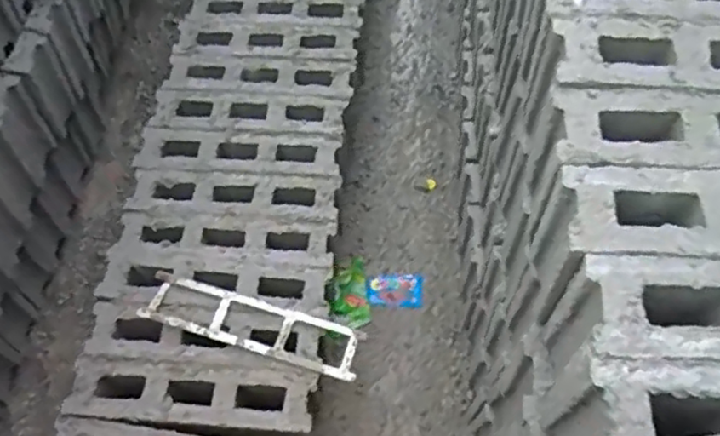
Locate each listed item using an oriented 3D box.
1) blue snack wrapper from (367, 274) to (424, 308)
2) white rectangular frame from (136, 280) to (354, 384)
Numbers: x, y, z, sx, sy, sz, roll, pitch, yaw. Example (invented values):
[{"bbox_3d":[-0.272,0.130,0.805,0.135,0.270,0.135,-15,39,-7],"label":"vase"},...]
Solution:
[{"bbox_3d":[0.076,0.154,1.410,0.119,0.009,0.072,4,62,-1],"label":"blue snack wrapper"},{"bbox_3d":[-0.179,0.176,1.092,0.362,0.022,0.088,17,63,6],"label":"white rectangular frame"}]

